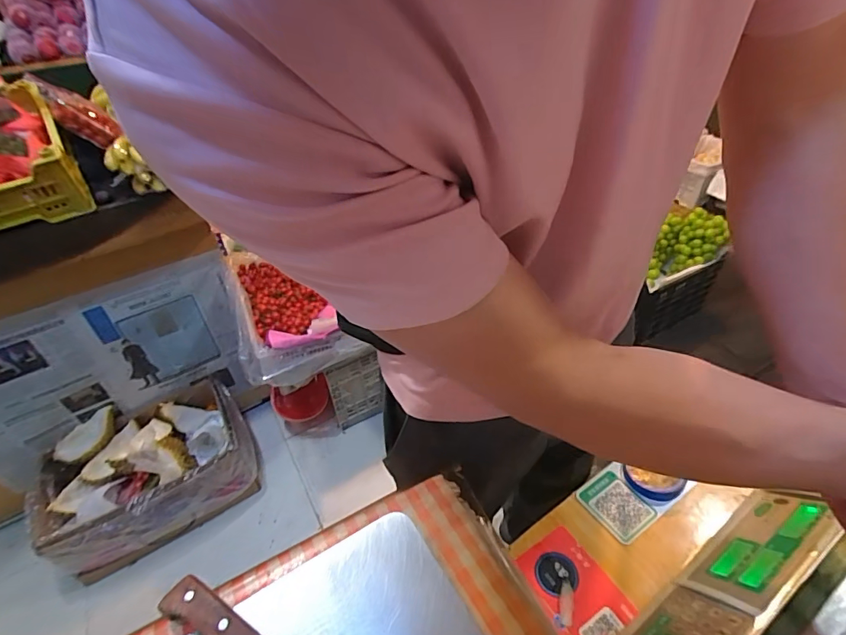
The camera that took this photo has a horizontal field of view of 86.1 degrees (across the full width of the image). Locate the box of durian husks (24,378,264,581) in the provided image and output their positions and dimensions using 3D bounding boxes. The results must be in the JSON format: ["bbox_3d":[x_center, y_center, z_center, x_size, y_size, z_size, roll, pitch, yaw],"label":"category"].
[{"bbox_3d":[-0.783,0.445,1.313,0.543,0.218,0.358,-22,43,-19],"label":"box of durian husks"}]

